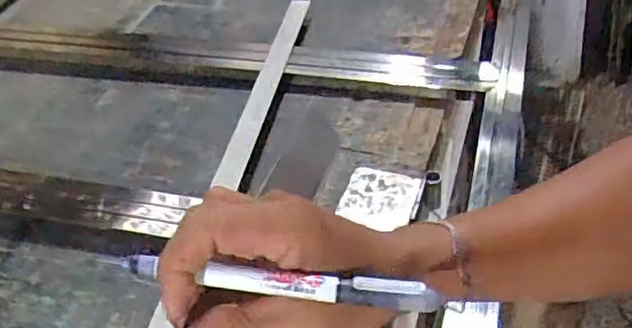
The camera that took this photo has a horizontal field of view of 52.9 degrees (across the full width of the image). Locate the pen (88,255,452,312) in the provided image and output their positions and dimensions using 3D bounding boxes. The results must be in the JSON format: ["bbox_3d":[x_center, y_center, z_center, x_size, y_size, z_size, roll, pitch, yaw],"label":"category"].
[{"bbox_3d":[-0.023,0.054,0.296,0.158,0.011,0.009,5,45,8],"label":"pen"}]

